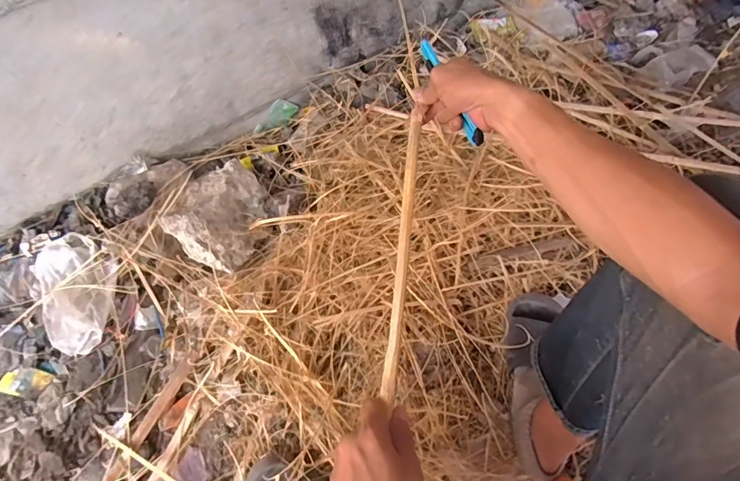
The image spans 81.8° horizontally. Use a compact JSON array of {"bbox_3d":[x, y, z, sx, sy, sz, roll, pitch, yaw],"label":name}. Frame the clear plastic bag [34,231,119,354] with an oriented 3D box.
[{"bbox_3d":[-0.617,0.107,0.894,0.167,0.053,0.245,-19,63,-6],"label":"clear plastic bag"}]

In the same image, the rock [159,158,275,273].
[{"bbox_3d":[-0.318,-0.068,0.914,0.207,0.091,0.221,33,69,19],"label":"rock"}]

